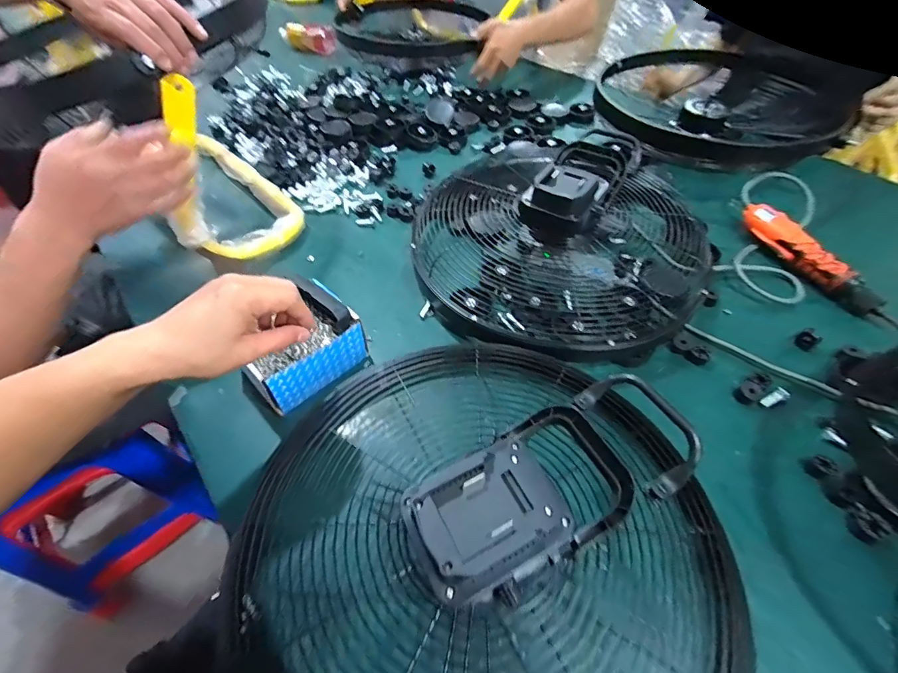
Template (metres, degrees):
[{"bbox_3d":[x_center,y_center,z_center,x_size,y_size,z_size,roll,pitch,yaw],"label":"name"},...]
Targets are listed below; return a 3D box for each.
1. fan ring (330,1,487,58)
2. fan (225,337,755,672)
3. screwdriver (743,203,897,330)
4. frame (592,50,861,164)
[{"bbox_3d":[-0.075,-0.922,1.188,0.448,0.067,0.439,0,52,0],"label":"fan ring"},{"bbox_3d":[0.042,0.184,0.328,0.378,0.114,0.386,0,52,0],"label":"fan"},{"bbox_3d":[0.564,-0.121,0.629,0.044,0.040,0.267,-14,53,-11],"label":"screwdriver"},{"bbox_3d":[0.555,-0.486,0.829,0.426,0.077,0.369,37,61,25],"label":"frame"}]

